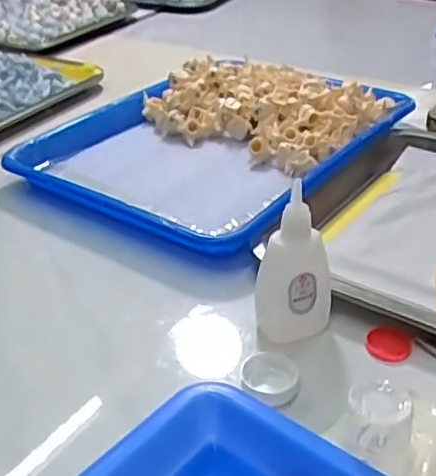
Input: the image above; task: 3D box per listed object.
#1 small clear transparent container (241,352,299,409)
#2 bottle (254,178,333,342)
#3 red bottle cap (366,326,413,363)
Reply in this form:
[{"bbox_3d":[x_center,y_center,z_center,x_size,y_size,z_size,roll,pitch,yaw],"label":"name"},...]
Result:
[{"bbox_3d":[0.028,0.078,0.342,0.030,0.013,0.032,-1,33,1],"label":"small clear transparent container"},{"bbox_3d":[0.045,0.014,0.363,0.042,0.091,0.034,4,34,9],"label":"bottle"},{"bbox_3d":[0.099,0.062,0.367,0.025,0.007,0.023,-1,33,1],"label":"red bottle cap"}]

